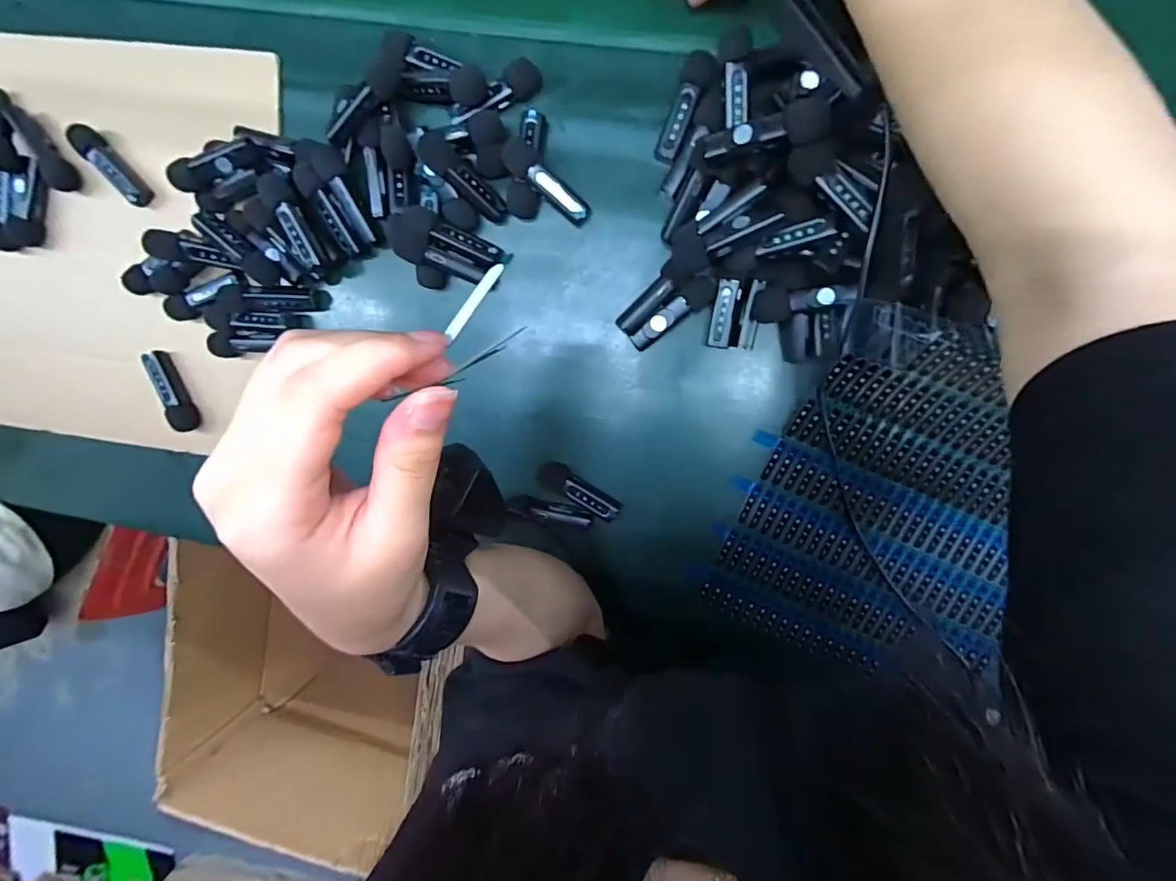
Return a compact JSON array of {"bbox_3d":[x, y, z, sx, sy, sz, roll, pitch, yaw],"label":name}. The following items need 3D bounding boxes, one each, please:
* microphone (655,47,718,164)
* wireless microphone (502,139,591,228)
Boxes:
[{"bbox_3d":[0.062,-0.211,0.329,0.021,0.015,0.064,18,98,4],"label":"microphone"},{"bbox_3d":[-0.026,-0.171,0.345,0.067,0.023,0.023,38,100,-19],"label":"wireless microphone"}]

